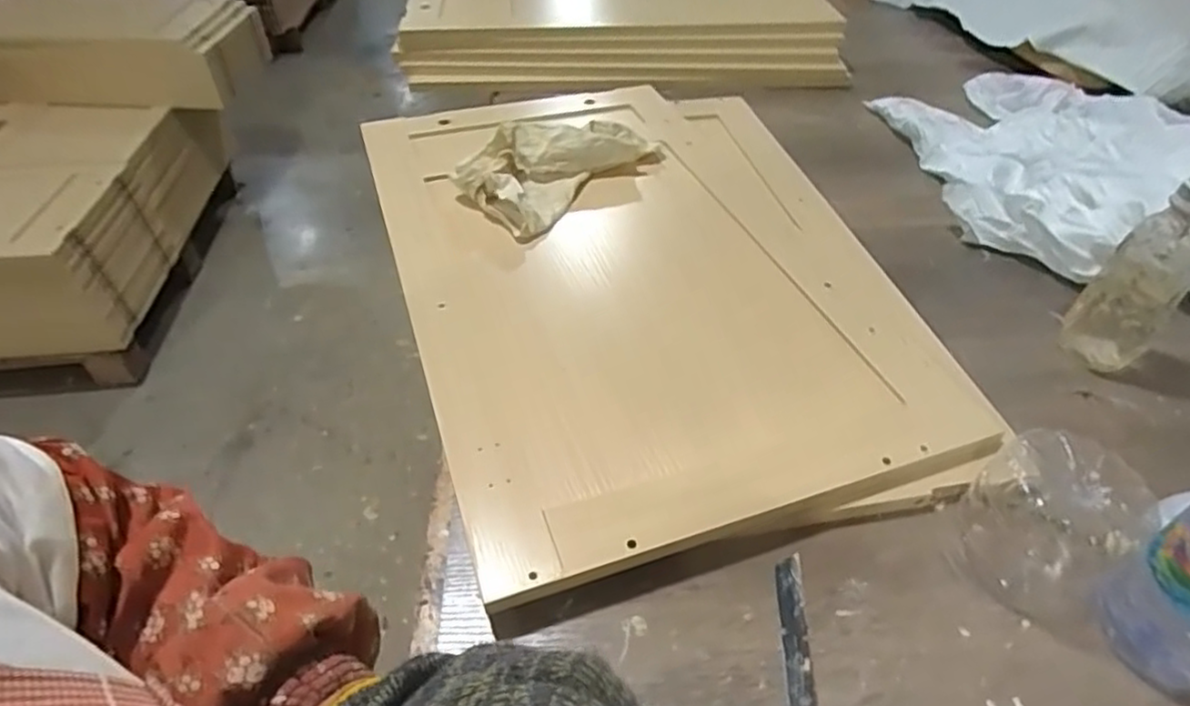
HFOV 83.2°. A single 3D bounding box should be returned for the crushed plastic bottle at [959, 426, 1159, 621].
[{"bbox_3d":[0.279,0.104,0.416,0.077,0.082,0.087,-24,50,-21],"label":"crushed plastic bottle"}]

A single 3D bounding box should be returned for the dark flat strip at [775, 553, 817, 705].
[{"bbox_3d":[0.121,0.167,0.404,0.017,0.004,0.097,4,46,4],"label":"dark flat strip"}]

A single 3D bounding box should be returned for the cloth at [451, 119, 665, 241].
[{"bbox_3d":[-0.037,-0.205,0.710,0.114,0.055,0.218,30,53,27],"label":"cloth"}]

